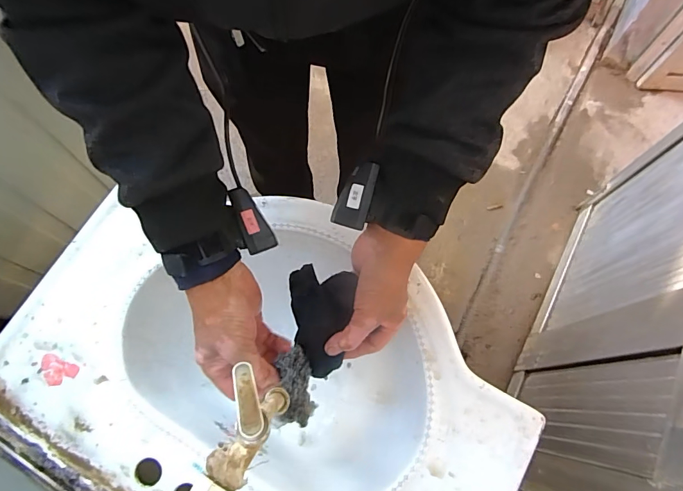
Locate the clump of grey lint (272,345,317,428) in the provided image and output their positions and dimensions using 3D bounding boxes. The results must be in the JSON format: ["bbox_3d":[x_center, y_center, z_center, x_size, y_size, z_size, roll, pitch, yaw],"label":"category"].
[{"bbox_3d":[-0.049,0.143,0.420,0.038,0.027,0.074,-3,75,-3],"label":"clump of grey lint"}]

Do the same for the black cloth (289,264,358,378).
[{"bbox_3d":[-0.028,0.087,0.480,0.071,0.033,0.121,9,73,-7],"label":"black cloth"}]

